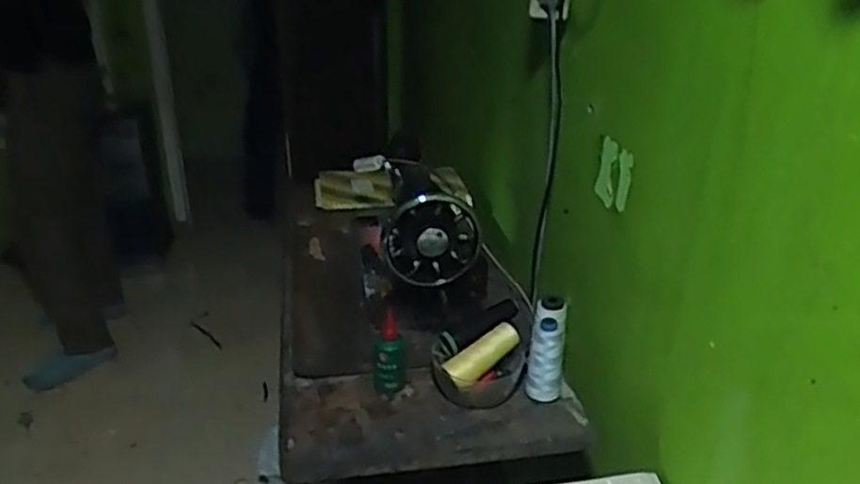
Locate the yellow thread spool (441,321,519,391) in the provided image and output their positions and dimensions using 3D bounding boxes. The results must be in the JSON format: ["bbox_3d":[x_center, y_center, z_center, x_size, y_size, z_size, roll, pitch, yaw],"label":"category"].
[{"bbox_3d":[0.071,0.149,0.949,0.114,0.040,0.035,-33,38,-21],"label":"yellow thread spool"}]

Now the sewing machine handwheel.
[{"bbox_3d":[0.002,-0.001,1.004,0.131,0.135,0.044,-3,27,-10],"label":"sewing machine handwheel"}]

